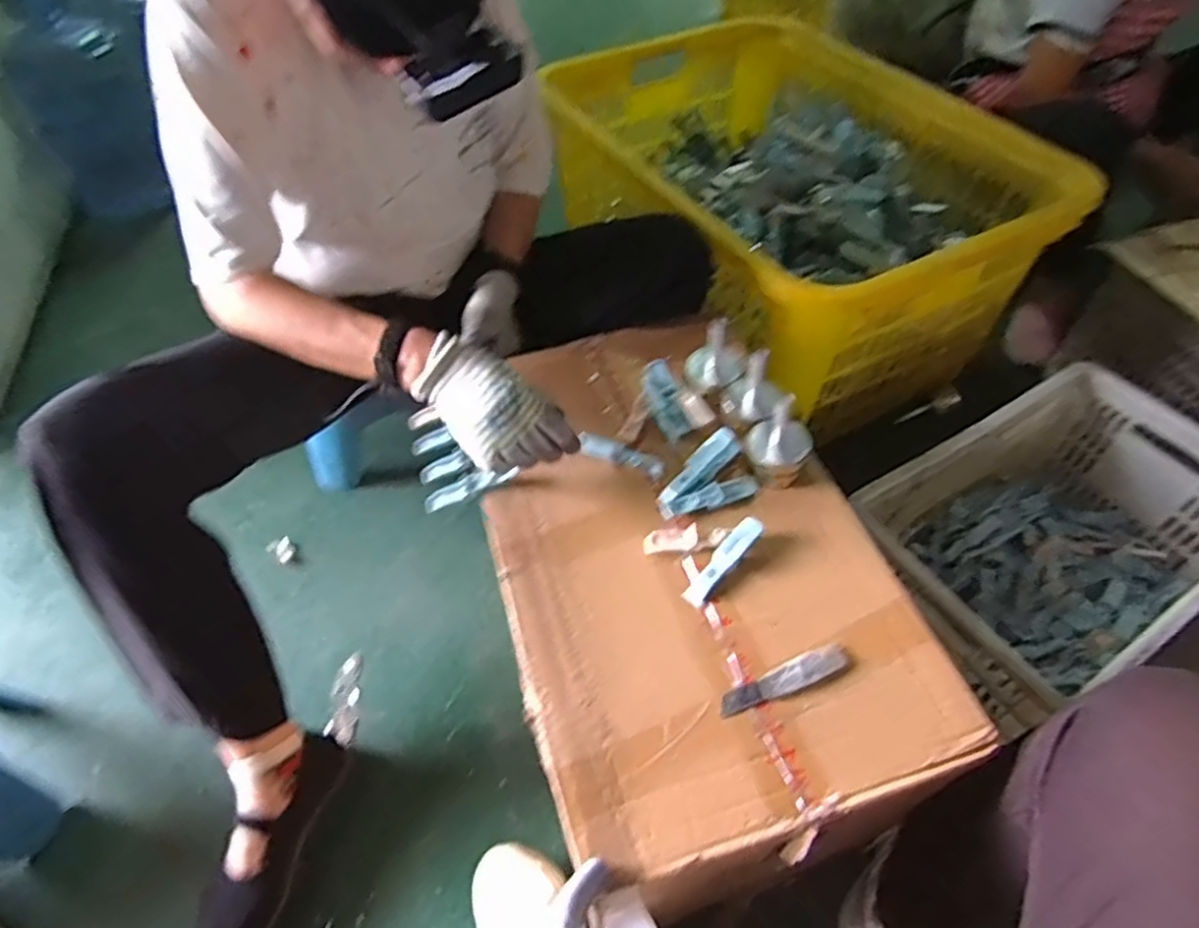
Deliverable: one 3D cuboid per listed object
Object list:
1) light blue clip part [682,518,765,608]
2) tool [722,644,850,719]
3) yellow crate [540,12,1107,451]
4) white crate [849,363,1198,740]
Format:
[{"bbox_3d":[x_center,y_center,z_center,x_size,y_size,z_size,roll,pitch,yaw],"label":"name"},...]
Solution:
[{"bbox_3d":[0.122,0.095,0.688,0.024,0.013,0.108,35,74,26],"label":"light blue clip part"},{"bbox_3d":[0.162,0.189,0.614,0.123,0.008,0.026,-21,53,-16],"label":"tool"},{"bbox_3d":[0.300,-0.490,1.320,0.626,0.361,0.917,-24,54,-18],"label":"yellow crate"},{"bbox_3d":[0.555,0.111,0.903,0.464,0.218,0.315,-29,56,-21],"label":"white crate"}]

